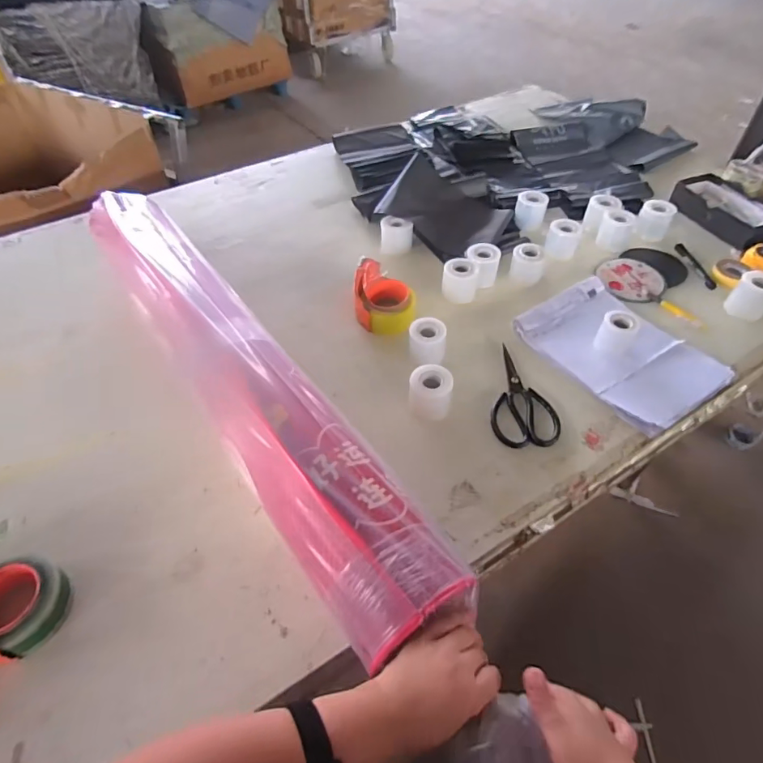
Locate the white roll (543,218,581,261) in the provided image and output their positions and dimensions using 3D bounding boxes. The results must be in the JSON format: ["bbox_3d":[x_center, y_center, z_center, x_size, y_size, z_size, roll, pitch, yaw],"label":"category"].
[{"bbox_3d":[0.393,-0.307,1.019,0.070,0.064,0.056,17,53,15],"label":"white roll"}]

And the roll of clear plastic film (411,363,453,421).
[{"bbox_3d":[0.077,0.021,0.759,0.074,0.064,0.072,2,51,3],"label":"roll of clear plastic film"}]

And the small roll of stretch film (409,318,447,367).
[{"bbox_3d":[0.081,-0.065,0.830,0.066,0.065,0.067,-1,51,1],"label":"small roll of stretch film"}]

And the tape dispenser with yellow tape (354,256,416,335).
[{"bbox_3d":[0.004,-0.167,0.923,0.120,0.060,0.169,-2,51,-1],"label":"tape dispenser with yellow tape"}]

